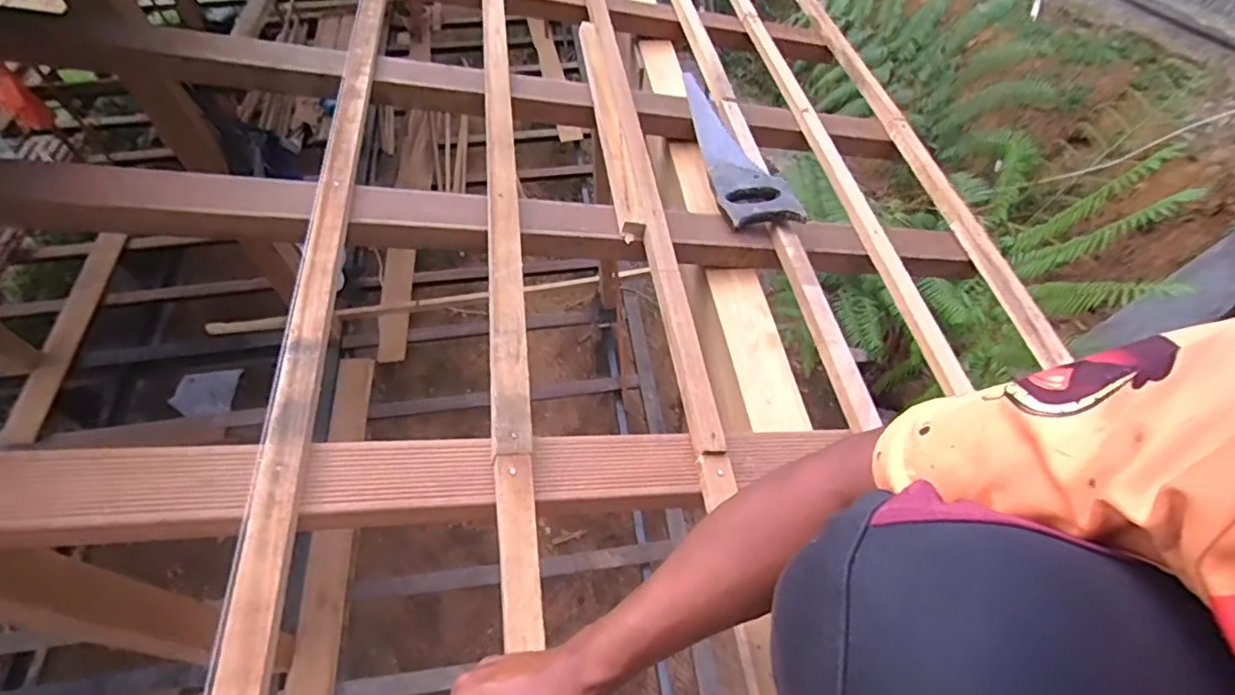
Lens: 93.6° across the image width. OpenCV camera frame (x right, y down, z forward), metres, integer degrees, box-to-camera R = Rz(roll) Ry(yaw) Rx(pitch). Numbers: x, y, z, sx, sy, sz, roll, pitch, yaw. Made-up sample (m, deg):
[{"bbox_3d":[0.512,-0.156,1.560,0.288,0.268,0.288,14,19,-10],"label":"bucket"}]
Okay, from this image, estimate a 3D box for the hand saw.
[{"bbox_3d":[0.169,-0.323,0.937,0.102,0.033,0.385,-13,57,-9],"label":"hand saw"}]

